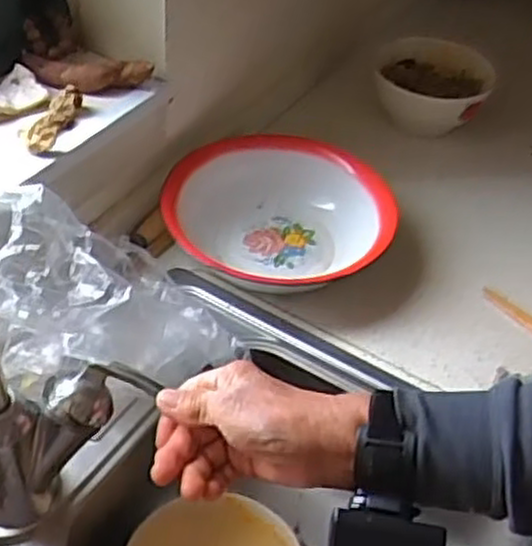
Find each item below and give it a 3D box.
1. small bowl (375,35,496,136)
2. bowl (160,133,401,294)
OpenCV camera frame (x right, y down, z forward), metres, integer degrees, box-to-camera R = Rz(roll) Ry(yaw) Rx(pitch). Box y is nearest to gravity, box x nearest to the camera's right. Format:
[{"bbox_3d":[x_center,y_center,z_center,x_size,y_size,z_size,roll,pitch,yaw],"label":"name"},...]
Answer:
[{"bbox_3d":[0.212,-0.232,1.008,0.145,0.089,0.144,3,44,-3],"label":"small bowl"},{"bbox_3d":[0.016,-0.060,0.829,0.221,0.072,0.205,3,44,-3],"label":"bowl"}]

